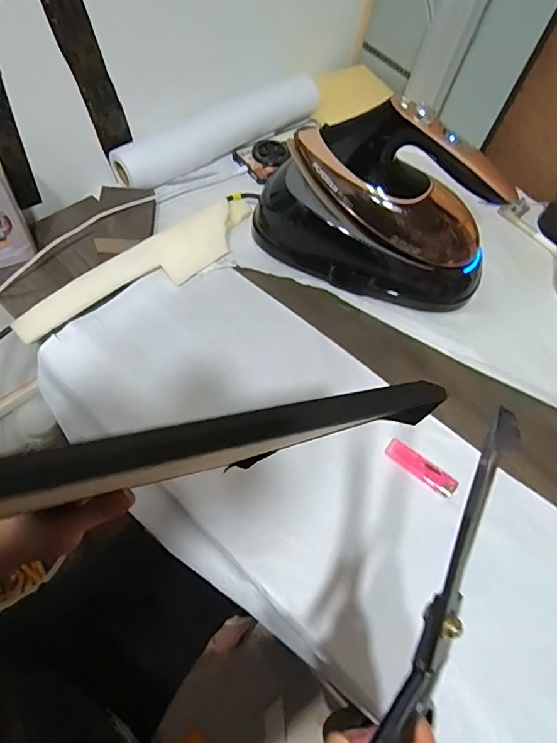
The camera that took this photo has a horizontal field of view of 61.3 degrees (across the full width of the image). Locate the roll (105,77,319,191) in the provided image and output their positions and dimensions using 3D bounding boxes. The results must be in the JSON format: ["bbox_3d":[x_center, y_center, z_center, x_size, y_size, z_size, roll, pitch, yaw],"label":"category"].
[{"bbox_3d":[-0.081,-0.358,0.702,0.345,0.062,0.041,-31,67,-22],"label":"roll"}]

